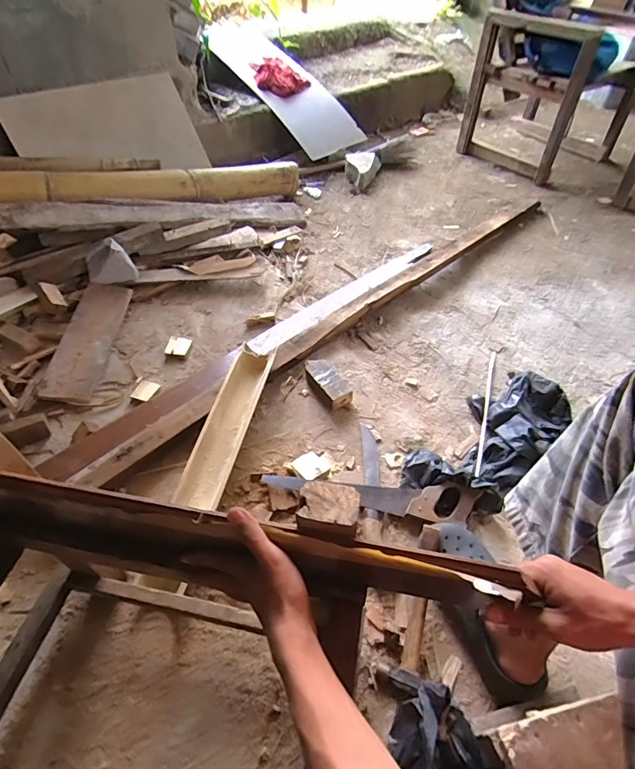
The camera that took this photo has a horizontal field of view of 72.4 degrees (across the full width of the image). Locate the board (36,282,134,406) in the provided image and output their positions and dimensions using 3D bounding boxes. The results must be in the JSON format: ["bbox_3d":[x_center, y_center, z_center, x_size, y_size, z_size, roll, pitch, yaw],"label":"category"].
[{"bbox_3d":[-0.610,-0.133,1.163,0.124,0.023,0.422,0,48,0],"label":"board"}]

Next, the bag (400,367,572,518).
[{"bbox_3d":[0.404,0.126,0.980,0.486,0.094,0.224,-36,57,-28],"label":"bag"}]

